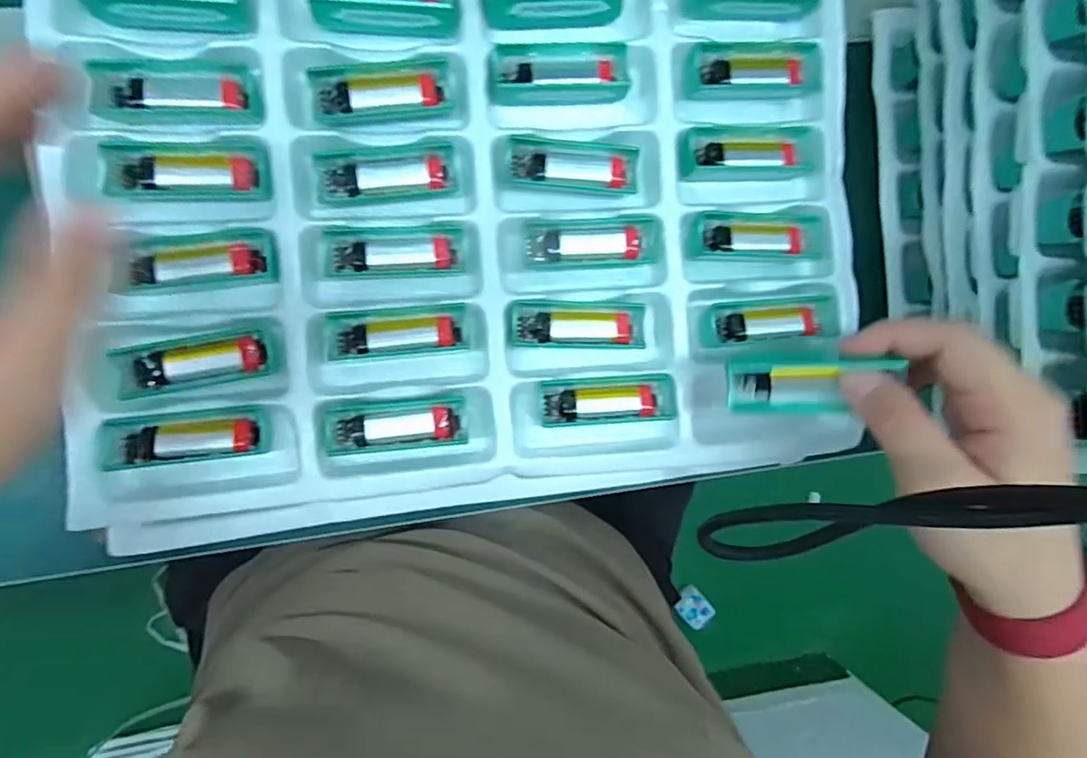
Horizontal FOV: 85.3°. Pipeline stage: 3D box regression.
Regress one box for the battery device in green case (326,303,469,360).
[{"bbox_3d":[-0.084,-0.028,0.343,0.078,0.013,0.027,-6,91,-8],"label":"battery device in green case"}]

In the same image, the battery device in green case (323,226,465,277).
[{"bbox_3d":[-0.086,-0.074,0.345,0.078,0.012,0.028,-2,91,-8],"label":"battery device in green case"}]

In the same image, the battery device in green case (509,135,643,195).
[{"bbox_3d":[0.018,-0.129,0.358,0.077,0.020,0.025,6,90,-8],"label":"battery device in green case"}]

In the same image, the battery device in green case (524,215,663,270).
[{"bbox_3d":[0.030,-0.083,0.357,0.081,0.020,0.028,-3,91,-8],"label":"battery device in green case"}]

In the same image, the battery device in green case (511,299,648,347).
[{"bbox_3d":[0.021,-0.033,0.353,0.080,0.010,0.027,0,91,-8],"label":"battery device in green case"}]

